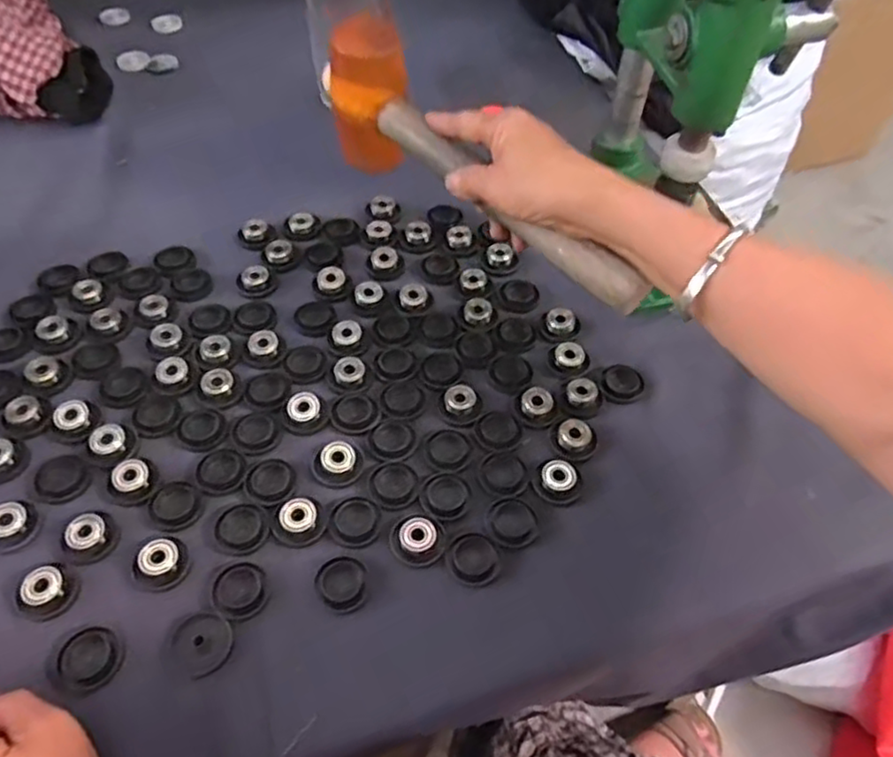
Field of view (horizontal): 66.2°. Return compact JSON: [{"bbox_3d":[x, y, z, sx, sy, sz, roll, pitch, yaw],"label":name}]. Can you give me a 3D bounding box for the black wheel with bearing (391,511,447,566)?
[{"bbox_3d":[-0.017,0.095,0.414,0.032,0.006,0.032,0,53,0],"label":"black wheel with bearing"}]

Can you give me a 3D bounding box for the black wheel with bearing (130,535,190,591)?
[{"bbox_3d":[-0.167,0.104,0.395,0.031,0.013,0.032,0,53,0],"label":"black wheel with bearing"}]

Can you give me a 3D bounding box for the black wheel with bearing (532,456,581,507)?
[{"bbox_3d":[0.072,0.065,0.442,0.029,0.007,0.028,0,53,0],"label":"black wheel with bearing"}]

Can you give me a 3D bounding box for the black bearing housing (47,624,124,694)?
[{"bbox_3d":[-0.194,0.148,0.365,0.036,0.006,0.033,10,53,7],"label":"black bearing housing"}]

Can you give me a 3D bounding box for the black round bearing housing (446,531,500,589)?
[{"bbox_3d":[0.016,0.108,0.411,0.030,0.004,0.031,7,61,-12],"label":"black round bearing housing"}]

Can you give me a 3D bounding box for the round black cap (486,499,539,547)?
[{"bbox_3d":[0.041,0.090,0.426,0.031,0.006,0.029,0,53,0],"label":"round black cap"}]

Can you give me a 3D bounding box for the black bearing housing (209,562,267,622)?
[{"bbox_3d":[-0.118,0.121,0.392,0.029,0.008,0.030,-20,56,-15],"label":"black bearing housing"}]

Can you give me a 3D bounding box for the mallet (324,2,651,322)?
[{"bbox_3d":[0.020,-0.136,0.486,0.046,0.115,0.286,-36,71,-24],"label":"mallet"}]

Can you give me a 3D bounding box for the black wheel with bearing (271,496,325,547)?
[{"bbox_3d":[-0.091,0.087,0.419,0.031,0.009,0.029,0,53,0],"label":"black wheel with bearing"}]

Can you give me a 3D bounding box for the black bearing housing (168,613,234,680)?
[{"bbox_3d":[-0.134,0.144,0.373,0.031,0.010,0.031,0,53,0],"label":"black bearing housing"}]

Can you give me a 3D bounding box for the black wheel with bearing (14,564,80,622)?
[{"bbox_3d":[-0.225,0.119,0.385,0.026,0.010,0.029,5,53,3],"label":"black wheel with bearing"}]

